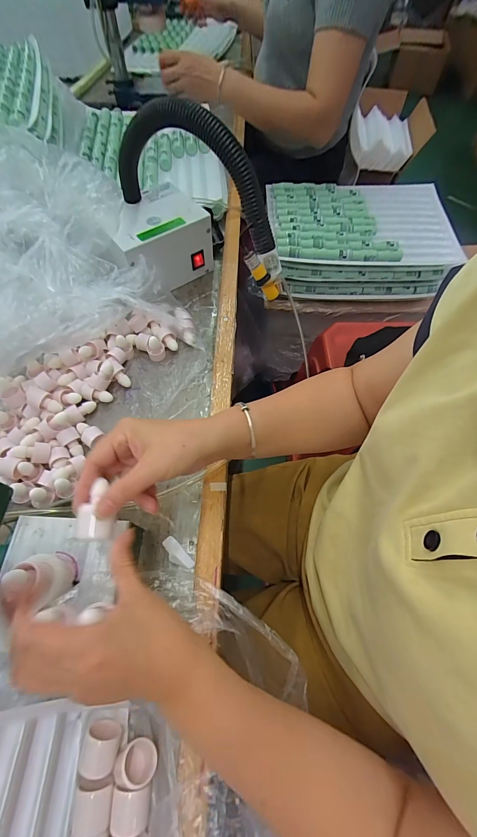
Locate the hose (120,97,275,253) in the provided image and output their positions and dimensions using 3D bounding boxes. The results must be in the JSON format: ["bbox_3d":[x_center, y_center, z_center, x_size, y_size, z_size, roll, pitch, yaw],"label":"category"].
[{"bbox_3d":[-0.065,-0.324,0.435,0.273,0.139,0.037,35,67,17],"label":"hose"}]

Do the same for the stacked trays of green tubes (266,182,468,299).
[{"bbox_3d":[0.307,-0.479,0.877,0.452,0.122,0.312,-2,62,-2],"label":"stacked trays of green tubes"}]

